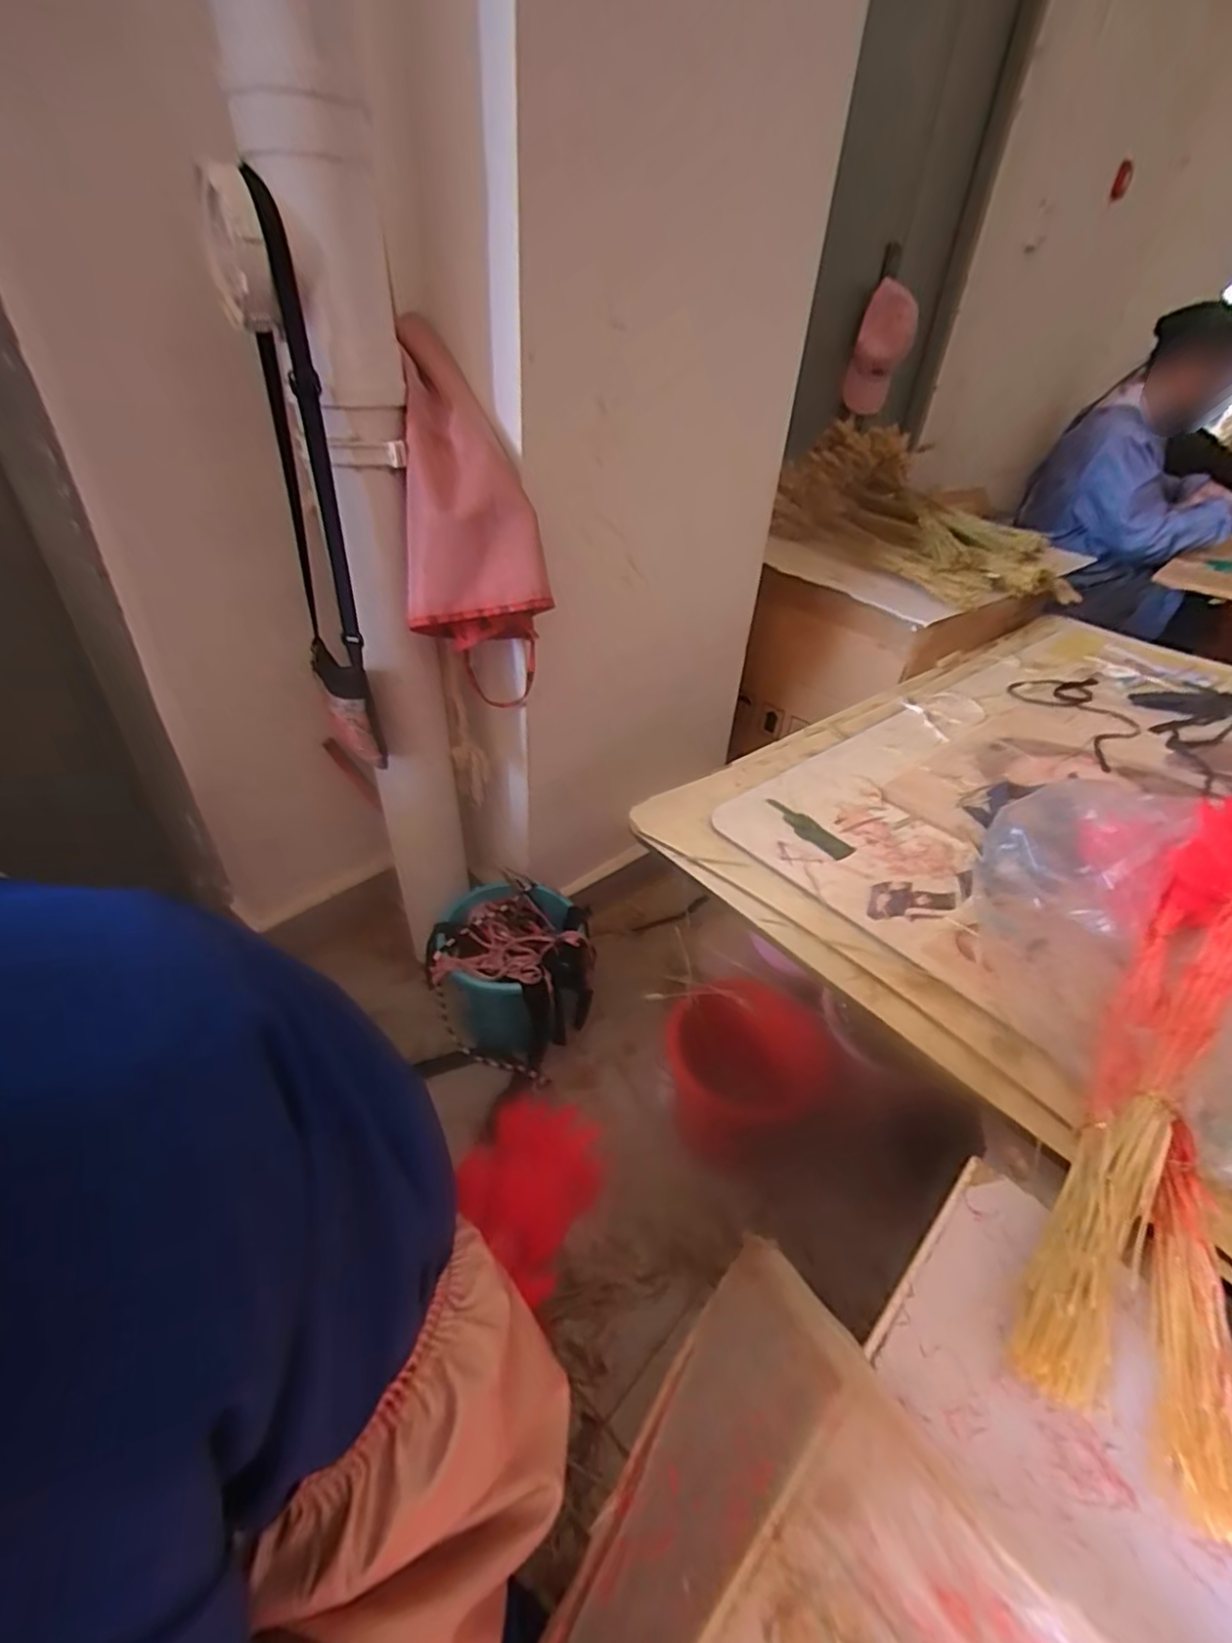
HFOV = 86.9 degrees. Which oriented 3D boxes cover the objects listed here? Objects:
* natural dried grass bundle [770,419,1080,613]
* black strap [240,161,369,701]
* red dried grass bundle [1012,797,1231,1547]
[{"bbox_3d":[0.582,-0.655,1.349,0.359,0.192,0.671,-16,41,-24],"label":"natural dried grass bundle"},{"bbox_3d":[-0.338,-0.364,0.703,0.062,0.444,0.210,-12,39,-20],"label":"black strap"},{"bbox_3d":[0.423,0.148,0.461,0.113,0.125,0.558,30,44,31],"label":"red dried grass bundle"}]

